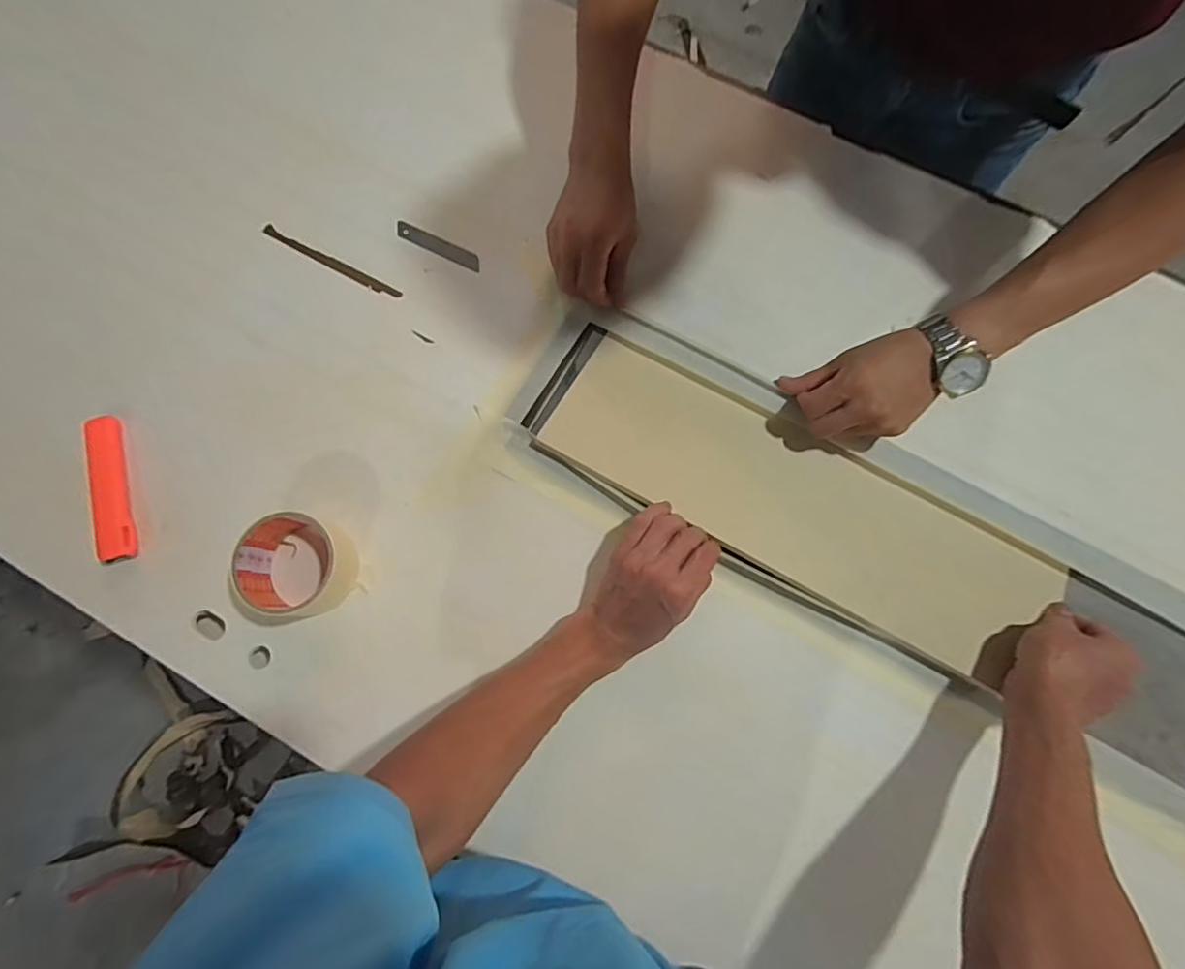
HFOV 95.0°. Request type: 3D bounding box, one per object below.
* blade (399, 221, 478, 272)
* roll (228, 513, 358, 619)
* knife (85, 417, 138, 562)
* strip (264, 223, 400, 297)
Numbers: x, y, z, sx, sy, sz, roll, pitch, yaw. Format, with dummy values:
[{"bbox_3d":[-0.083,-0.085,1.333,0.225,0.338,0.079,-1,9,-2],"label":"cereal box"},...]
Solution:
[{"bbox_3d":[-0.163,-0.253,0.574,0.101,0.004,0.020,26,77,6],"label":"blade"},{"bbox_3d":[-0.255,0.069,0.468,0.079,0.051,0.083,0,76,0],"label":"roll"},{"bbox_3d":[-0.444,0.000,0.498,0.028,0.010,0.144,-19,76,-5],"label":"knife"},{"bbox_3d":[-0.275,-0.234,0.572,0.170,0.004,0.012,28,77,7],"label":"strip"}]

